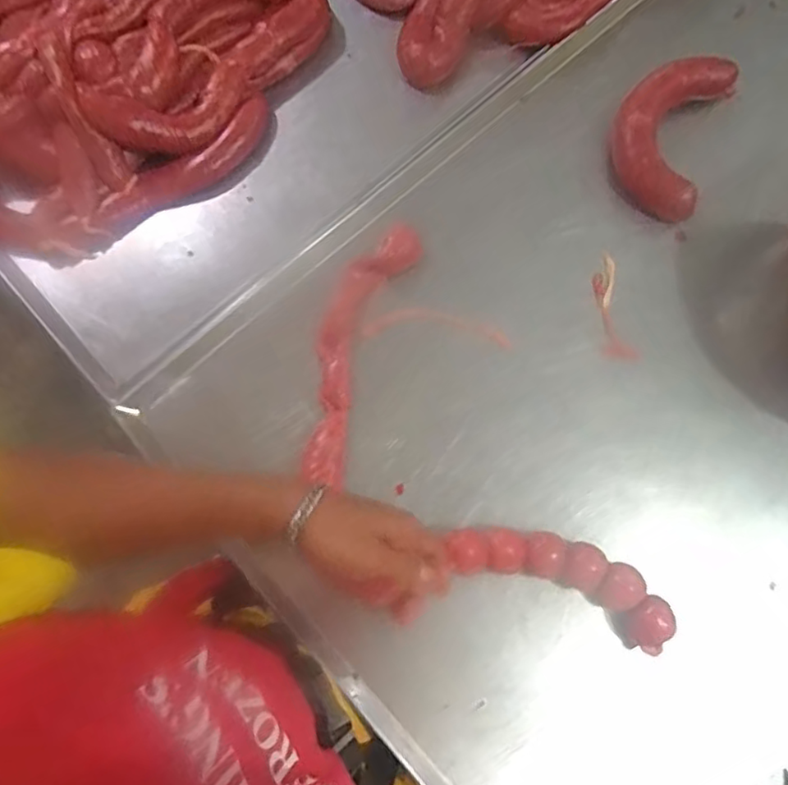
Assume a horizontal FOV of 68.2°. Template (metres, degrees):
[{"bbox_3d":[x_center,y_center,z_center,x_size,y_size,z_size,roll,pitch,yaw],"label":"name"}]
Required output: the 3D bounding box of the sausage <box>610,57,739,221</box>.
[{"bbox_3d":[0.273,-0.265,0.585,0.102,0.034,0.182,21,76,8],"label":"sausage"}]

